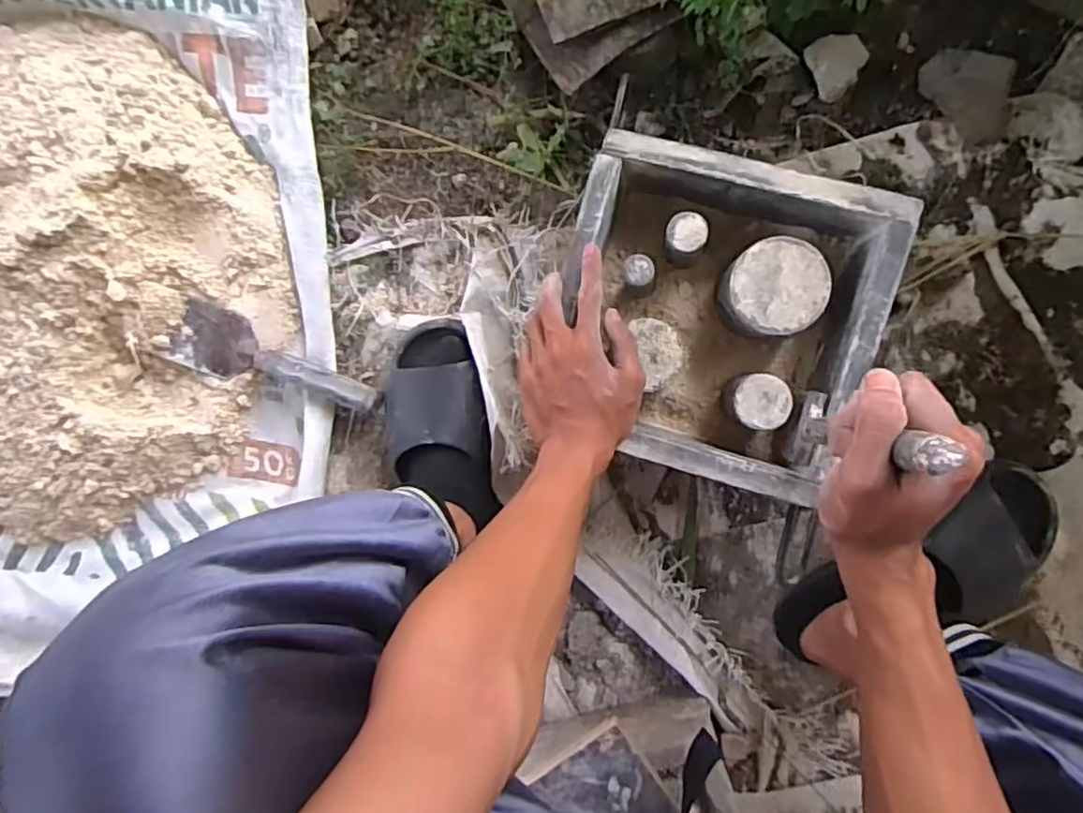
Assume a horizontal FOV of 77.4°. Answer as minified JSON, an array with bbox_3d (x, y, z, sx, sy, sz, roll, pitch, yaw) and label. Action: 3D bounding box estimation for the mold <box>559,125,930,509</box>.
[{"bbox_3d":[0.139,-0.073,0.563,0.235,0.101,0.237,15,97,6],"label":"mold"}]

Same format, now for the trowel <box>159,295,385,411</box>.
[{"bbox_3d":[-0.272,-0.041,0.694,0.225,0.040,0.071,21,96,3],"label":"trowel"}]

